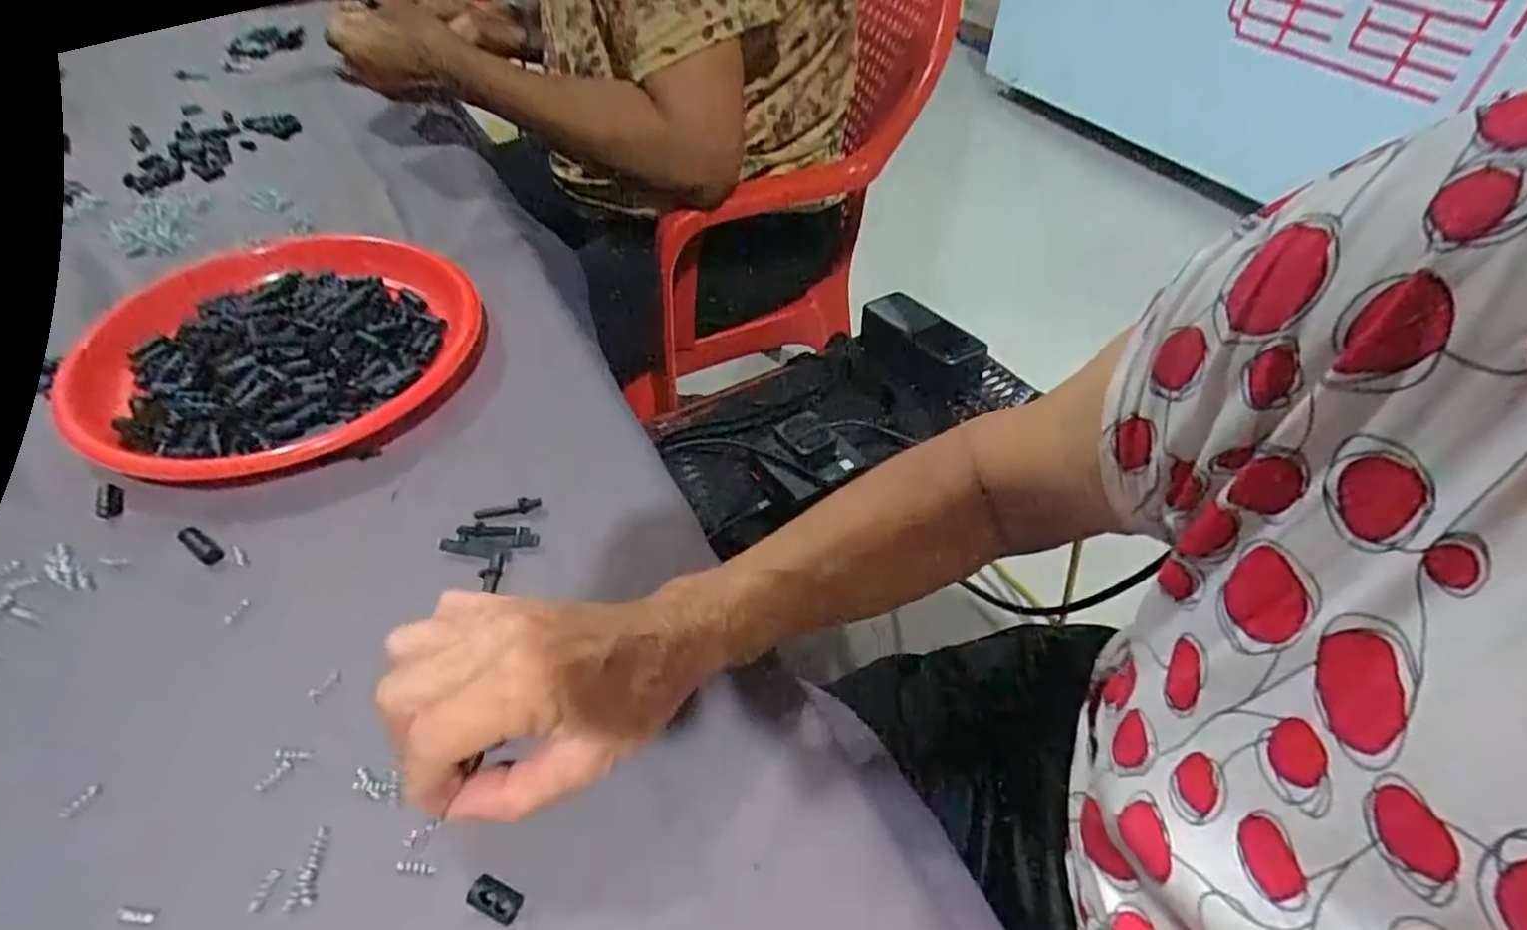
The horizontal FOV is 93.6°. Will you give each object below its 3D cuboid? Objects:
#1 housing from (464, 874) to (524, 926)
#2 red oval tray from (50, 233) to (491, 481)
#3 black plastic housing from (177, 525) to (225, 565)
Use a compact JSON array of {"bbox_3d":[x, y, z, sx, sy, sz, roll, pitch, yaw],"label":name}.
[{"bbox_3d":[-0.097,0.156,0.257,0.019,0.005,0.011,19,48,14],"label":"housing"},{"bbox_3d":[-0.300,-0.071,0.444,0.238,0.033,0.217,3,46,-1],"label":"red oval tray"},{"bbox_3d":[-0.279,0.039,0.355,0.029,0.004,0.009,26,50,21],"label":"black plastic housing"}]

